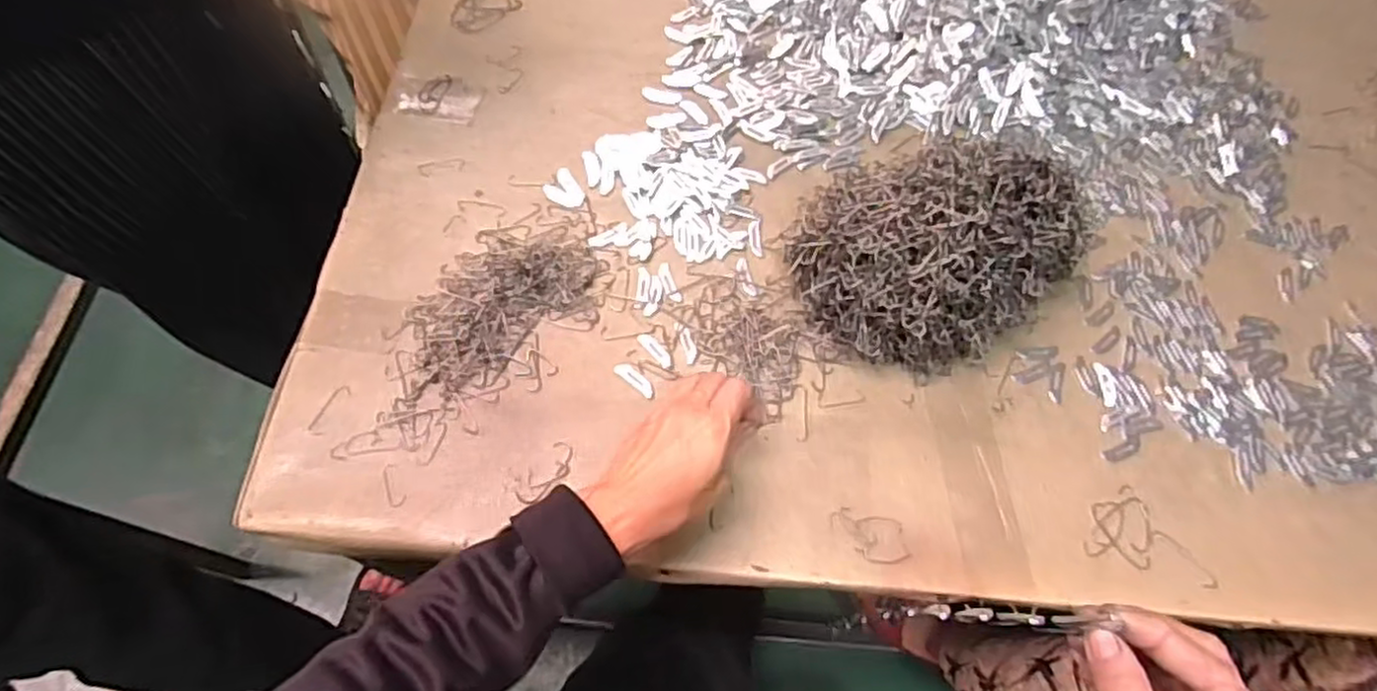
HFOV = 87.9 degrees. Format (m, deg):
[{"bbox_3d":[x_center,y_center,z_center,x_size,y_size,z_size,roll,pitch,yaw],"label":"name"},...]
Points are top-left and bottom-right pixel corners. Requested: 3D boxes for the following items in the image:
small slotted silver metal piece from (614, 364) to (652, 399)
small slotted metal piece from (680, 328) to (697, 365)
[{"bbox_3d":[-0.041,0.025,0.547,0.037,0.004,0.012,37,68,14],"label":"small slotted silver metal piece"},{"bbox_3d":[0.000,-0.001,0.562,0.010,0.004,0.030,-13,66,-9],"label":"small slotted metal piece"}]

